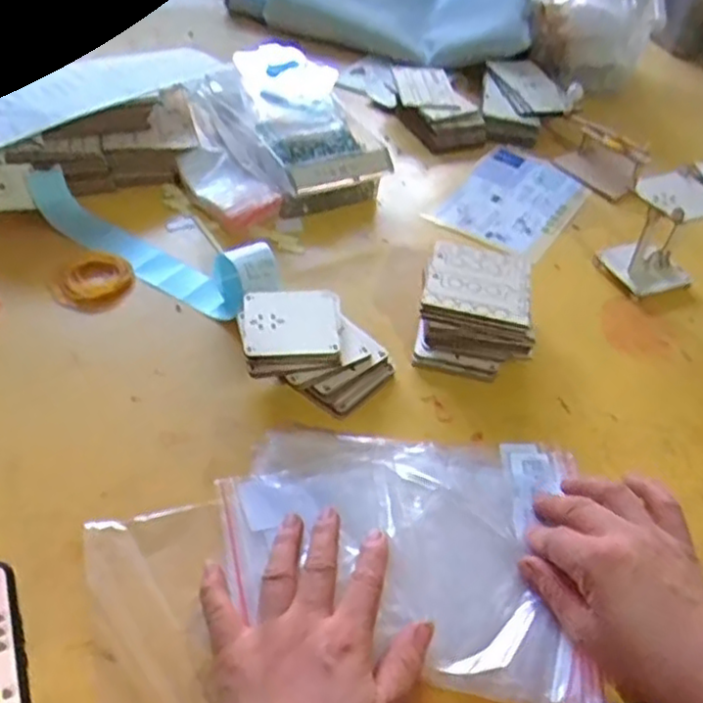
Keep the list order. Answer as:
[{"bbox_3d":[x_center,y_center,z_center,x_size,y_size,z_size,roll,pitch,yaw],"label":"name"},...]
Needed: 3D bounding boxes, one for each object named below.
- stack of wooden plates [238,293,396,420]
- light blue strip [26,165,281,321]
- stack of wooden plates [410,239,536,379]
[{"bbox_3d":[-0.028,0.001,0.569,0.126,0.050,0.094,4,45,-3],"label":"stack of wooden plates"},{"bbox_3d":[-0.194,-0.107,0.654,0.286,0.050,0.066,24,48,16],"label":"light blue strip"},{"bbox_3d":[0.110,-0.038,0.622,0.097,0.057,0.118,9,45,2],"label":"stack of wooden plates"}]

